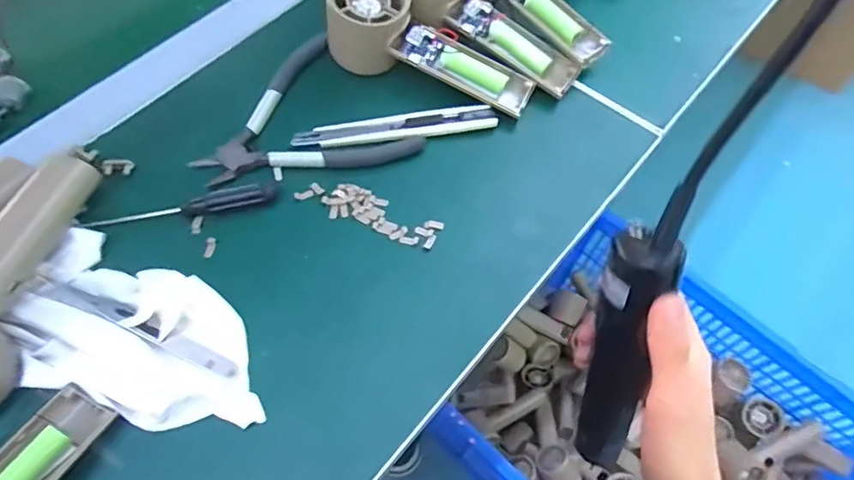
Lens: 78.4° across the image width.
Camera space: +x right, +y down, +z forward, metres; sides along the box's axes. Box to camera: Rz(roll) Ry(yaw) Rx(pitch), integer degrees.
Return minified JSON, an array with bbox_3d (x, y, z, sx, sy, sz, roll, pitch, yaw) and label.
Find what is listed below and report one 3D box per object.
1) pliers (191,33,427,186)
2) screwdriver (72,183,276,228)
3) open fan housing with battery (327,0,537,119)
[{"bbox_3d":[-0.083,-0.097,0.376,0.148,0.017,0.116,-6,62,-5],"label":"pliers"},{"bbox_3d":[-0.157,-0.021,0.334,0.119,0.010,0.014,-9,62,-6],"label":"screwdriver"},{"bbox_3d":[0.000,-0.135,0.386,0.157,0.062,0.050,27,63,-7],"label":"open fan housing with battery"}]

